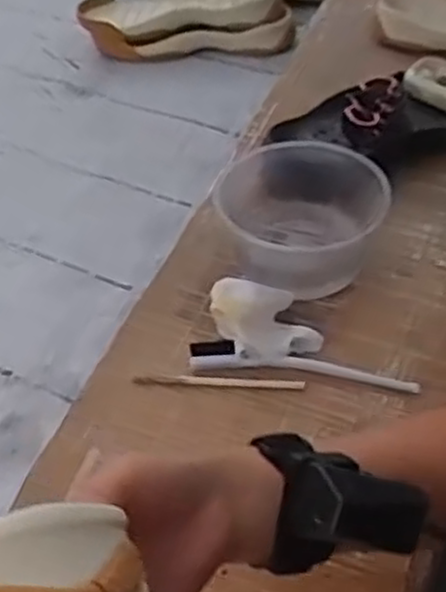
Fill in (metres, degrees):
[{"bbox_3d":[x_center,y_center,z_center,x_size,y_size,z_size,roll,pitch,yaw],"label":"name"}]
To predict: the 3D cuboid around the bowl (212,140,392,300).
[{"bbox_3d":[0.059,-0.058,0.647,0.118,0.071,0.124,1,47,-1],"label":"bowl"}]

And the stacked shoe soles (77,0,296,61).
[{"bbox_3d":[-0.046,-0.345,0.984,0.264,0.072,0.097,5,47,3],"label":"stacked shoe soles"}]

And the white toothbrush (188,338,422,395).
[{"bbox_3d":[0.060,0.049,0.586,0.170,0.021,0.022,6,47,4],"label":"white toothbrush"}]

